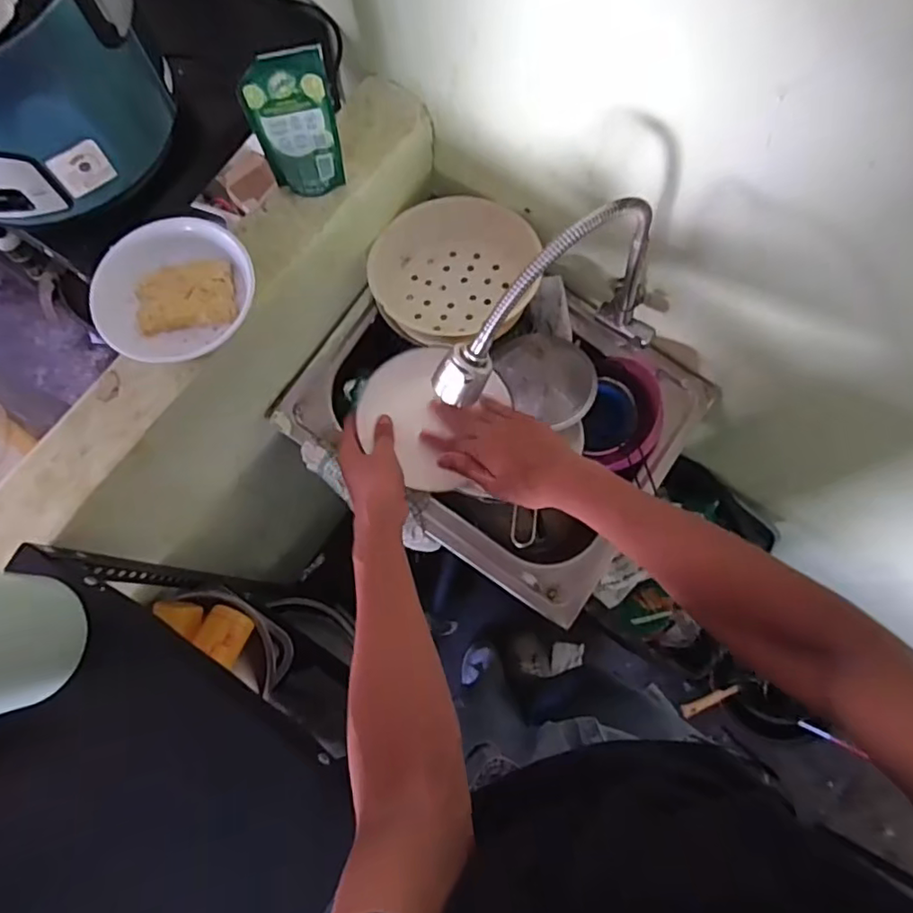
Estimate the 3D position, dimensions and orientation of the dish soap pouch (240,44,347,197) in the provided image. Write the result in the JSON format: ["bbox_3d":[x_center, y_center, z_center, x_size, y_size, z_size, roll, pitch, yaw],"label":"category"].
[{"bbox_3d":[-0.162,-0.335,0.601,0.081,0.141,0.043,-18,77,-5],"label":"dish soap pouch"}]

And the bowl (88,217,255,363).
[{"bbox_3d":[-0.281,-0.160,0.586,0.151,0.058,0.146,17,77,4],"label":"bowl"}]

